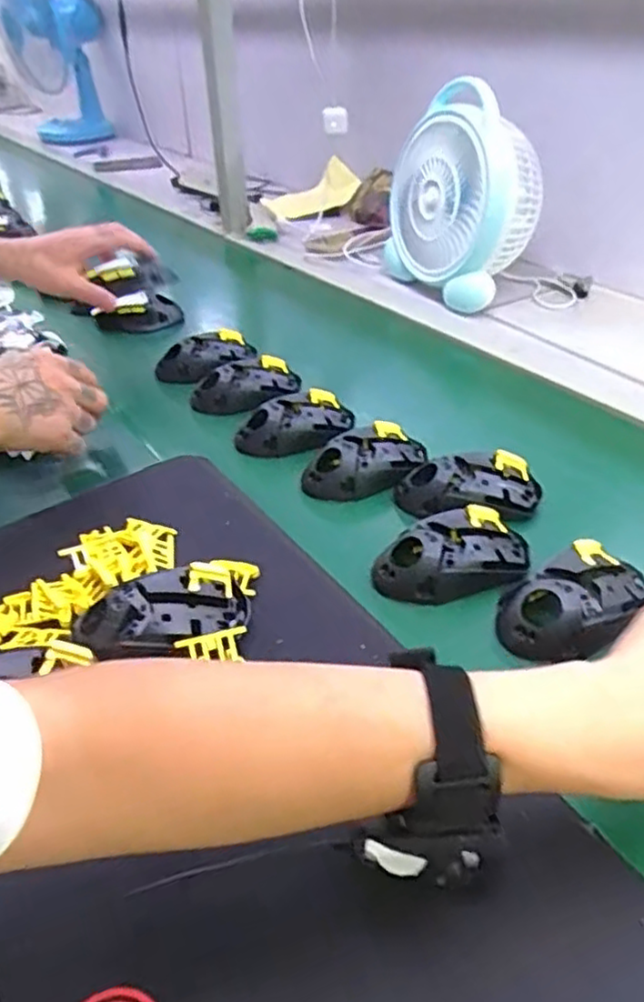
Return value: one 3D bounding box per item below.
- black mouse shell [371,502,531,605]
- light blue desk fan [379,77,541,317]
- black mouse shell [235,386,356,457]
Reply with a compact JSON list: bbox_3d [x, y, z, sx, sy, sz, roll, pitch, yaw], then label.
[{"bbox_3d":[0.095,0.039,0.514,0.117,0.035,0.059,-15,40,-16],"label":"black mouse shell"},{"bbox_3d":[0.180,-0.401,0.928,0.117,0.234,0.218,-19,41,-20],"label":"light blue desk fan"},{"bbox_3d":[-0.020,-0.069,0.676,0.117,0.041,0.062,-20,41,-21],"label":"black mouse shell"}]

